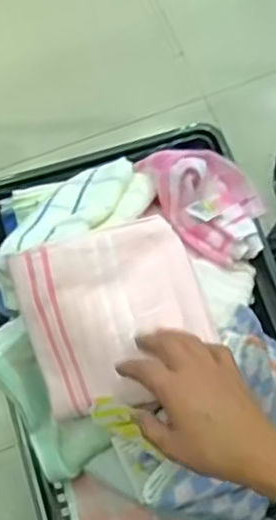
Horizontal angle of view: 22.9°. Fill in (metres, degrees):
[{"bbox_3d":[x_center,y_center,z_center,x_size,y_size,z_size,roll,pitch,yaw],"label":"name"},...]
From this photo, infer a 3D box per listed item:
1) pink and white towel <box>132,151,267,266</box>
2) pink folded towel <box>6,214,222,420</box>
[{"bbox_3d":[0.081,-0.069,0.757,0.106,0.066,0.141,-22,73,-7],"label":"pink and white towel"},{"bbox_3d":[-0.023,0.056,0.677,0.170,0.087,0.166,-13,74,-17],"label":"pink folded towel"}]

